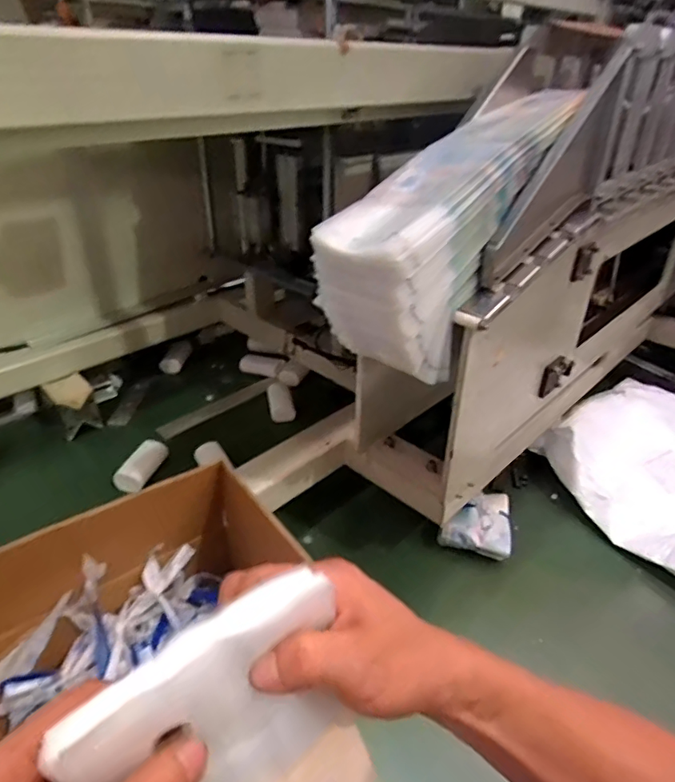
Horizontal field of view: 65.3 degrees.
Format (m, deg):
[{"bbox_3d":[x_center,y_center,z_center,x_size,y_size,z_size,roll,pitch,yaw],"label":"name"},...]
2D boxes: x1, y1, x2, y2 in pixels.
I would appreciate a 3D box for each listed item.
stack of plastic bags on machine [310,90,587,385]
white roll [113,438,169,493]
[{"bbox_3d":[0.187,-0.271,0.758,0.158,0.222,0.510,29,72,37],"label":"stack of plastic bags on machine"},{"bbox_3d":[-0.446,0.167,1.208,0.072,0.057,0.143,17,51,24],"label":"white roll"}]

